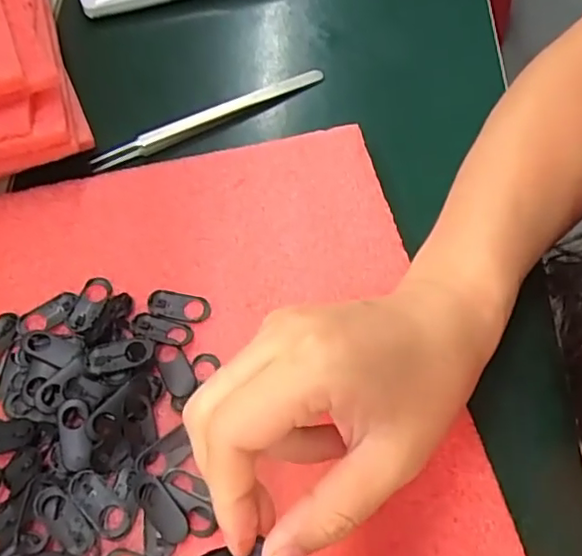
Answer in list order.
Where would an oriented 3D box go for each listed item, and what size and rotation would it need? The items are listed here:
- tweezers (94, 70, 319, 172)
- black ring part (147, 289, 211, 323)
[{"bbox_3d":[-0.047,-0.099,0.374,0.153,0.004,0.010,-28,65,-12],"label":"tweezers"},{"bbox_3d":[-0.057,0.013,0.311,0.032,0.004,0.014,10,63,7],"label":"black ring part"}]

